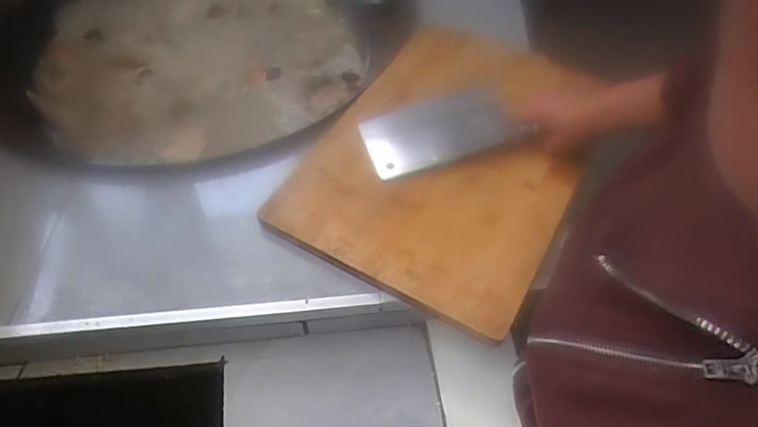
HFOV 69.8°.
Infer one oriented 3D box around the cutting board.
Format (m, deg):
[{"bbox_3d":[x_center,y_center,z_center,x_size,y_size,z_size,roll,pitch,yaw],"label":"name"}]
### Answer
[{"bbox_3d":[0.096,-0.087,0.724,0.325,0.035,0.456,25,58,17],"label":"cutting board"}]

